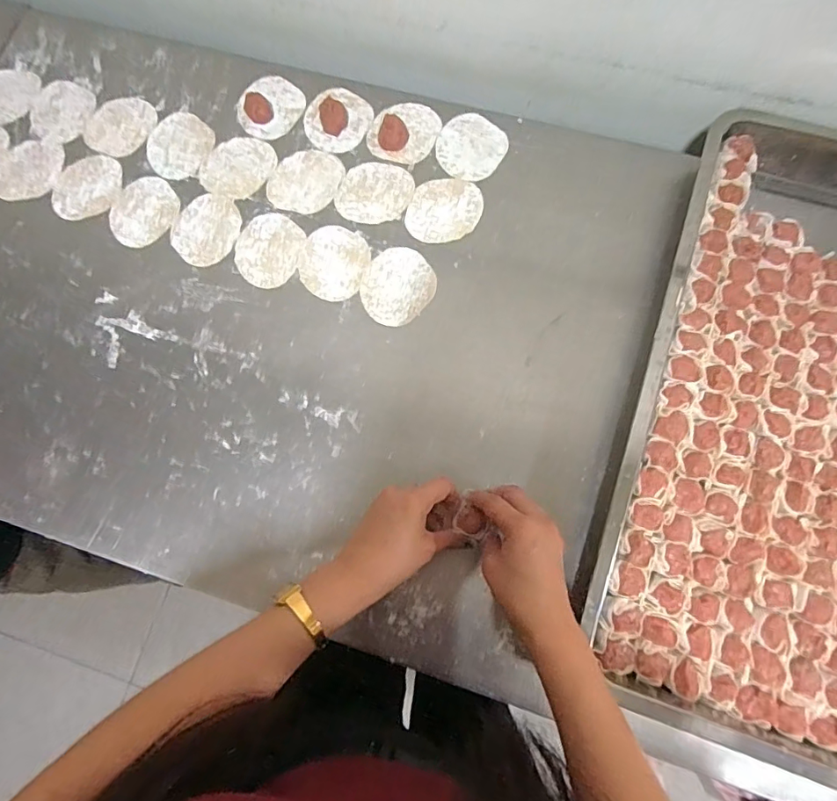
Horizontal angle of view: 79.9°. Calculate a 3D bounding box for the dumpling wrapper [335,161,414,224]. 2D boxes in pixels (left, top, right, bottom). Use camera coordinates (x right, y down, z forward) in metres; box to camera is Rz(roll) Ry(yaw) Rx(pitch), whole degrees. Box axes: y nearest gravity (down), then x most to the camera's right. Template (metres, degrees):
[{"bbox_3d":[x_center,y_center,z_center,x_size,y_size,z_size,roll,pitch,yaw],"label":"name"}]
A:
[{"bbox_3d":[-0.050,-0.241,0.579,0.082,0.004,0.081,18,78,6],"label":"dumpling wrapper"}]

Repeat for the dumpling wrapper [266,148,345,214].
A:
[{"bbox_3d":[-0.133,-0.260,0.588,0.081,0.004,0.083,0,77,2],"label":"dumpling wrapper"}]

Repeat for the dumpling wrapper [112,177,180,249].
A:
[{"bbox_3d":[-0.324,-0.224,0.589,0.072,0.004,0.090,18,78,5],"label":"dumpling wrapper"}]

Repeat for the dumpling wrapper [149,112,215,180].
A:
[{"bbox_3d":[-0.291,-0.311,0.607,0.077,0.004,0.085,29,80,8],"label":"dumpling wrapper"}]

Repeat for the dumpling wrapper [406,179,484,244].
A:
[{"bbox_3d":[0.030,-0.216,0.569,0.081,0.004,0.083,0,77,2],"label":"dumpling wrapper"}]

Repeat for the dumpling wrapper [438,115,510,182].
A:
[{"bbox_3d":[0.060,-0.298,0.587,0.079,0.004,0.081,0,77,2],"label":"dumpling wrapper"}]

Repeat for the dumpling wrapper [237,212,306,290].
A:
[{"bbox_3d":[-0.170,-0.172,0.569,0.075,0.004,0.090,15,78,5],"label":"dumpling wrapper"}]

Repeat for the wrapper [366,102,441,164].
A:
[{"bbox_3d":[-0.016,-0.324,0.590,0.077,0.015,0.087,25,79,7],"label":"wrapper"}]

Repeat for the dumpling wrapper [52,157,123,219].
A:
[{"bbox_3d":[-0.398,-0.258,0.600,0.088,0.004,0.075,-33,78,-6],"label":"dumpling wrapper"}]

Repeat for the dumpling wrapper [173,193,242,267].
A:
[{"bbox_3d":[-0.246,-0.199,0.580,0.075,0.004,0.088,24,79,7],"label":"dumpling wrapper"}]

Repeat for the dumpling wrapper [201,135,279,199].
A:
[{"bbox_3d":[-0.216,-0.280,0.599,0.077,0.004,0.085,28,80,7],"label":"dumpling wrapper"}]

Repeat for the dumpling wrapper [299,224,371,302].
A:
[{"bbox_3d":[-0.095,-0.155,0.559,0.075,0.004,0.086,17,78,5],"label":"dumpling wrapper"}]

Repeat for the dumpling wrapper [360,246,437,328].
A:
[{"bbox_3d":[-0.023,-0.125,0.545,0.076,0.004,0.089,22,79,6],"label":"dumpling wrapper"}]

